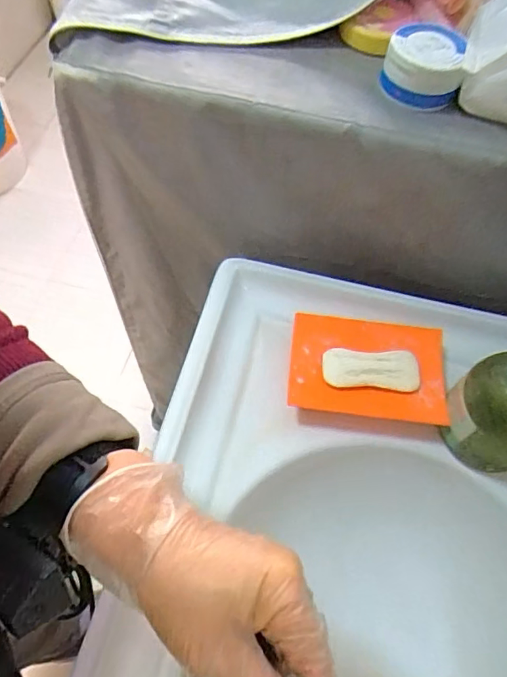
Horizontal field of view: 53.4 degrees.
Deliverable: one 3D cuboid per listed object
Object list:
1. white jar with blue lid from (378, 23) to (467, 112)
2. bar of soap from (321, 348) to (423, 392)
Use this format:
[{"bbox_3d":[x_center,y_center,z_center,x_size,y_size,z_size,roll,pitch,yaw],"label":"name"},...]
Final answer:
[{"bbox_3d":[0.146,-0.234,0.434,0.066,0.039,0.065,15,61,6],"label":"white jar with blue lid"},{"bbox_3d":[0.106,0.028,0.457,0.086,0.013,0.035,4,60,0],"label":"bar of soap"}]

